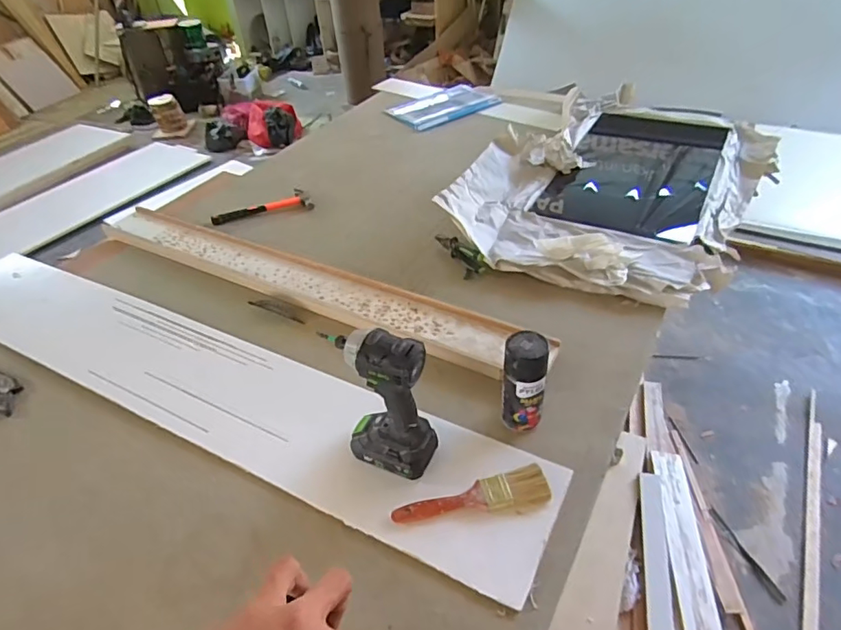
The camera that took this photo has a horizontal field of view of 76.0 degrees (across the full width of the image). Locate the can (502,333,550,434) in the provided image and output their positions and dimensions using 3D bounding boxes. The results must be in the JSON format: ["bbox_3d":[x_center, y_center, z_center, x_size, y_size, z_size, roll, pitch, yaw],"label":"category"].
[{"bbox_3d":[0.158,0.101,0.819,0.065,0.155,0.066,-2,43,2],"label":"can"}]

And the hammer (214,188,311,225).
[{"bbox_3d":[-0.419,-0.288,1.421,0.254,0.027,0.095,-16,44,-13],"label":"hammer"}]

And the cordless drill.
[{"bbox_3d":[-0.051,0.123,0.753,0.134,0.228,0.074,15,46,19],"label":"cordless drill"}]

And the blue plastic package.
[{"bbox_3d":[0.091,-0.719,1.843,0.375,0.016,0.248,-27,48,-23],"label":"blue plastic package"}]

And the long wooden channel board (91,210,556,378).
[{"bbox_3d":[-0.261,-0.080,1.156,1.128,0.018,0.139,18,47,21],"label":"long wooden channel board"}]

